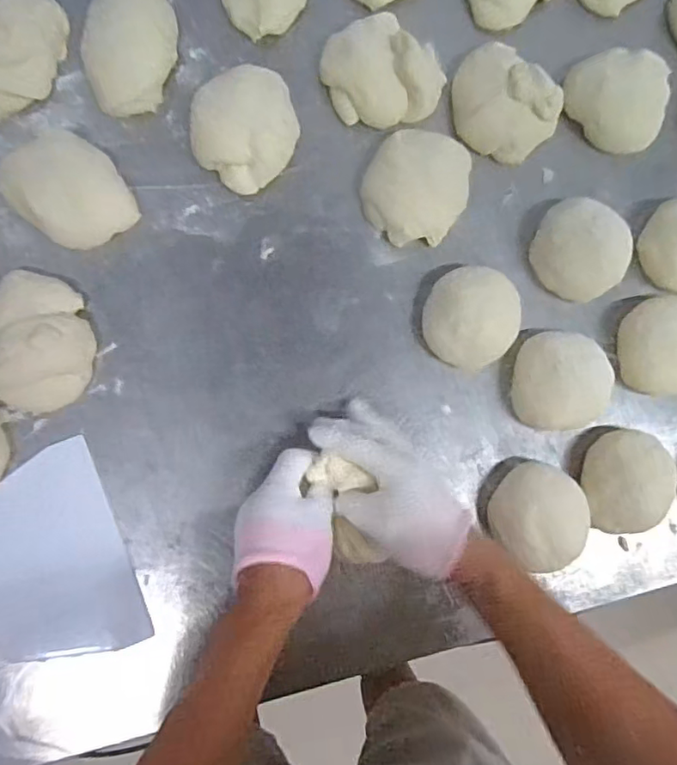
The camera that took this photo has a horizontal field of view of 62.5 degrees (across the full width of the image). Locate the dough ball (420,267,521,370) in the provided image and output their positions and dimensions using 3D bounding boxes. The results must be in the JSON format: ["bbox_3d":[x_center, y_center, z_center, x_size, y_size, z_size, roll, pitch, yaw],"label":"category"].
[{"bbox_3d":[0.125,-0.062,0.529,0.091,0.057,0.090,1,83,-9],"label":"dough ball"}]

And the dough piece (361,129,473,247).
[{"bbox_3d":[0.077,-0.190,0.540,0.095,0.048,0.108,28,80,-5],"label":"dough piece"}]

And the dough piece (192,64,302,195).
[{"bbox_3d":[-0.085,-0.246,0.532,0.093,0.032,0.108,42,79,-2],"label":"dough piece"}]

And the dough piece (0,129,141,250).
[{"bbox_3d":[-0.249,-0.178,0.513,0.117,0.037,0.092,44,83,-1],"label":"dough piece"}]

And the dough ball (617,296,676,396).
[{"bbox_3d":[0.324,-0.036,0.550,0.087,0.039,0.093,-6,86,-6],"label":"dough ball"}]

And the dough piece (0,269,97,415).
[{"bbox_3d":[-0.270,-0.036,0.495,0.097,0.039,0.121,10,85,-5],"label":"dough piece"}]

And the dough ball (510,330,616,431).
[{"bbox_3d":[0.217,0.000,0.534,0.095,0.046,0.089,1,83,-9],"label":"dough ball"}]

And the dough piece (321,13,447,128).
[{"bbox_3d":[0.044,-0.306,0.553,0.116,0.043,0.109,45,79,-2],"label":"dough piece"}]

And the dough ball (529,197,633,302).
[{"bbox_3d":[0.244,-0.134,0.564,0.097,0.051,0.097,1,83,-9],"label":"dough ball"}]

